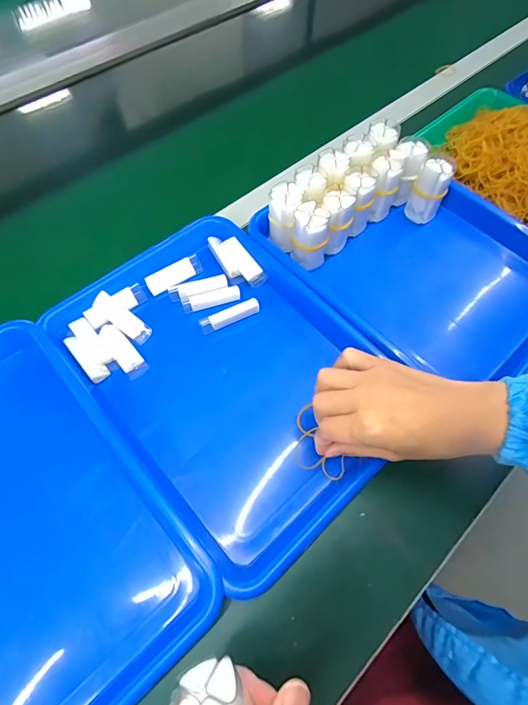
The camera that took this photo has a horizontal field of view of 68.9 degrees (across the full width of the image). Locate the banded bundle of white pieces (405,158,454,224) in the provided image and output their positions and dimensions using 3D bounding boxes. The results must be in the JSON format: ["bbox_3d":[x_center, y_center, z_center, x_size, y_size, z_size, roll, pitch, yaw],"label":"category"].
[{"bbox_3d":[0.198,-0.191,0.467,0.038,0.084,0.032,27,66,12],"label":"banded bundle of white pieces"}]

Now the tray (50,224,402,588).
[{"bbox_3d":[-0.034,0.013,0.388,0.243,0.031,0.336,-38,70,-18],"label":"tray"}]

